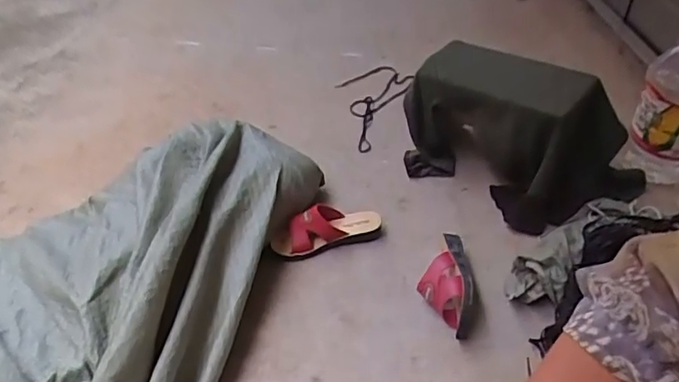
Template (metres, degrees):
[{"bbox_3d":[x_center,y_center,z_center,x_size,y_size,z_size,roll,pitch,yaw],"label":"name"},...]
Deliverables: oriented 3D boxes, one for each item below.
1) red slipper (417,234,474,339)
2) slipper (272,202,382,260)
[{"bbox_3d":[0.193,0.162,1.012,0.096,0.077,0.216,-2,39,6],"label":"red slipper"},{"bbox_3d":[-0.028,0.080,1.185,0.238,0.070,0.092,-15,39,-10],"label":"slipper"}]

